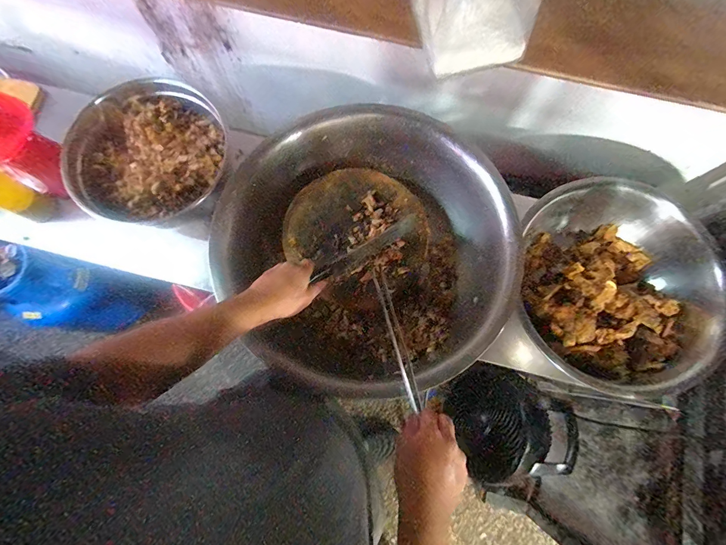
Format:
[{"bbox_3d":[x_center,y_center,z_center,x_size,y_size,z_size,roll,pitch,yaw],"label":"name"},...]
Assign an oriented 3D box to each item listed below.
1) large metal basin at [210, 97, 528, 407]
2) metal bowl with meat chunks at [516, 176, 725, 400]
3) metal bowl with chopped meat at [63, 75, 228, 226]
[{"bbox_3d":[0.013,-0.051,0.709,0.519,0.154,0.532,0,76,-2],"label":"large metal basin"},{"bbox_3d":[0.508,0.020,0.713,0.337,0.159,0.380,-9,76,-4],"label":"metal bowl with meat chunks"},{"bbox_3d":[-0.446,-0.243,0.720,0.297,0.085,0.287,0,76,-2],"label":"metal bowl with chopped meat"}]

